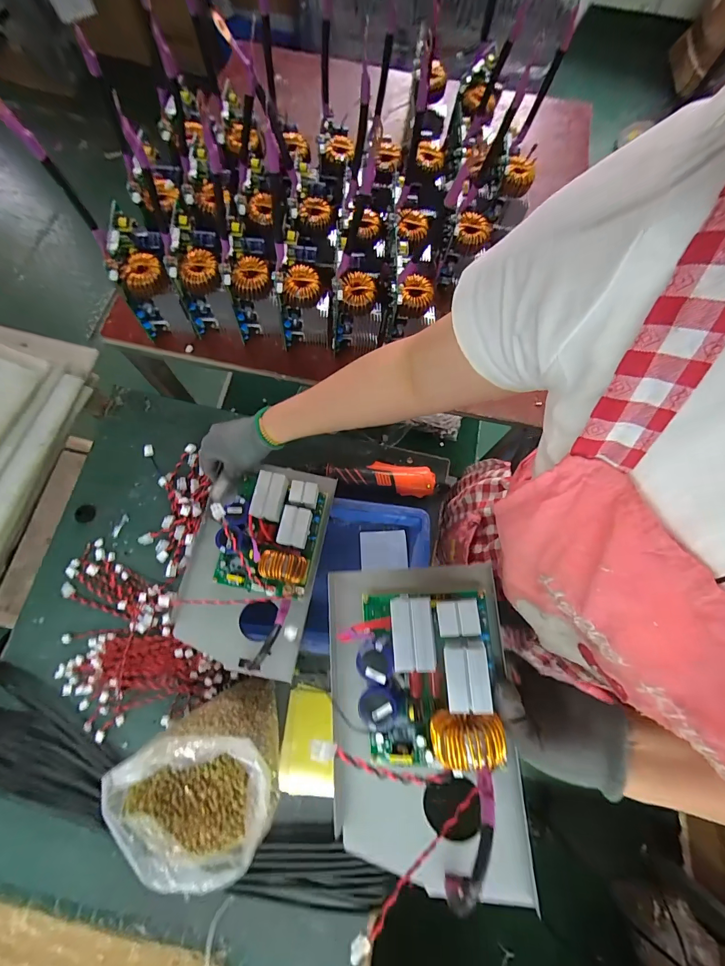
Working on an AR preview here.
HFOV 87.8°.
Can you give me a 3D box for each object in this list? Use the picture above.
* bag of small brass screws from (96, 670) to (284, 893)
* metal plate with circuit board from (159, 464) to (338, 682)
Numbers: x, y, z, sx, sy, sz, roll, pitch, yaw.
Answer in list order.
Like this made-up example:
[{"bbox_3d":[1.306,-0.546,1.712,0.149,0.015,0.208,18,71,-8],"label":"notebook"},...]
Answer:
[{"bbox_3d":[-0.181,0.358,0.461,0.162,0.138,0.150,-30,78,-10],"label":"bag of small brass screws"},{"bbox_3d":[-0.141,0.099,0.484,0.158,0.086,0.266,12,74,1],"label":"metal plate with circuit board"}]

